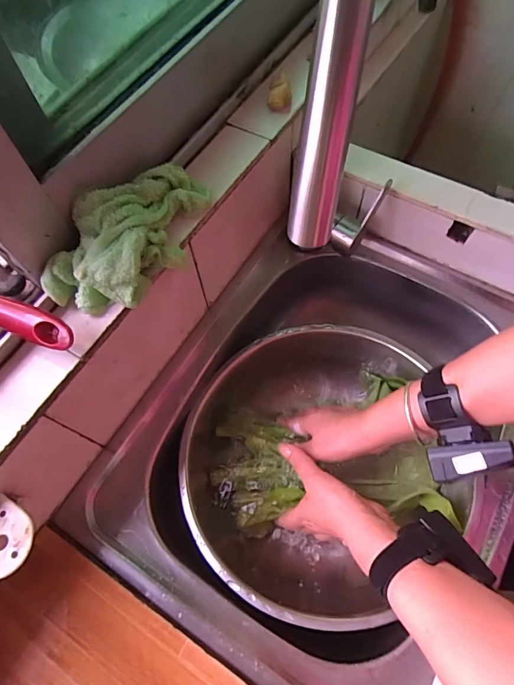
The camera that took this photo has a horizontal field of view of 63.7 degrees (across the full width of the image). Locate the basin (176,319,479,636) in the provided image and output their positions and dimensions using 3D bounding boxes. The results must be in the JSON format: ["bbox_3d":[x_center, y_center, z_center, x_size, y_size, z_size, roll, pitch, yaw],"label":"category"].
[{"bbox_3d":[0.065,0.139,0.497,0.299,0.090,0.320,-1,65,3],"label":"basin"}]

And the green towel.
[{"bbox_3d":[-0.106,-0.096,0.357,0.072,0.052,0.164,35,72,17],"label":"green towel"}]

